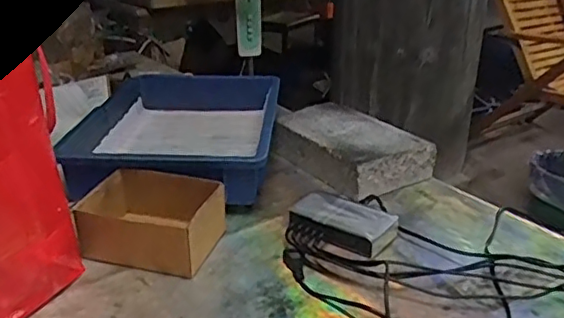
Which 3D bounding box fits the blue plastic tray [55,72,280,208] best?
[{"bbox_3d":[-0.154,-0.041,0.950,0.271,0.100,0.403,1,24,-1],"label":"blue plastic tray"}]

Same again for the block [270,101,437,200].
[{"bbox_3d":[0.103,-0.015,0.935,0.143,0.068,0.228,-17,30,-35],"label":"block"}]

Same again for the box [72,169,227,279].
[{"bbox_3d":[-0.155,0.078,0.722,0.149,0.077,0.105,7,25,12],"label":"box"}]

